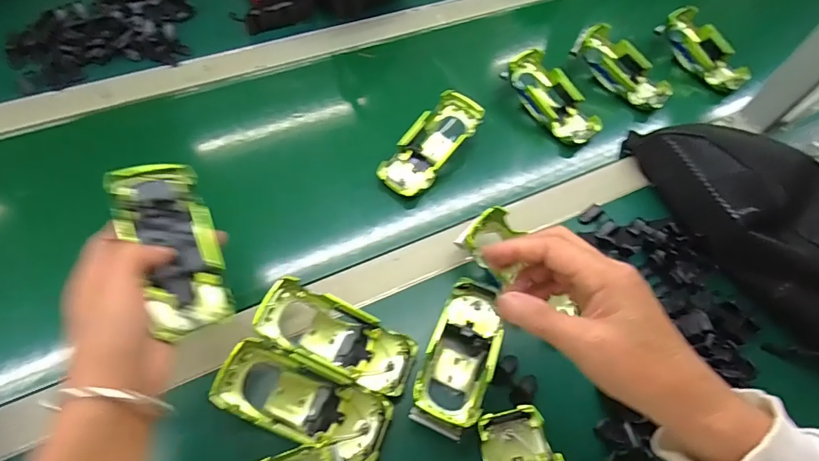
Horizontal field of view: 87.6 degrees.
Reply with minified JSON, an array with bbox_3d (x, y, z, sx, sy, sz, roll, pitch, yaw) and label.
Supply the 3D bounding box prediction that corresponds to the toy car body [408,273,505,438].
[{"bbox_3d":[0.044,0.102,0.363,0.058,0.034,0.136,22,61,8],"label":"toy car body"}]

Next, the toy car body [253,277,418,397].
[{"bbox_3d":[-0.062,0.094,0.362,0.131,0.039,0.056,27,61,-5],"label":"toy car body"}]

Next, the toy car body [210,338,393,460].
[{"bbox_3d":[-0.082,0.135,0.337,0.132,0.037,0.052,27,60,-5],"label":"toy car body"}]

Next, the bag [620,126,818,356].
[{"bbox_3d":[0.369,-0.012,0.430,0.157,0.068,0.308,-33,67,-21],"label":"bag"}]

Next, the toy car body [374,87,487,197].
[{"bbox_3d":[0.025,-0.093,0.487,0.057,0.039,0.134,37,79,16],"label":"toy car body"}]

